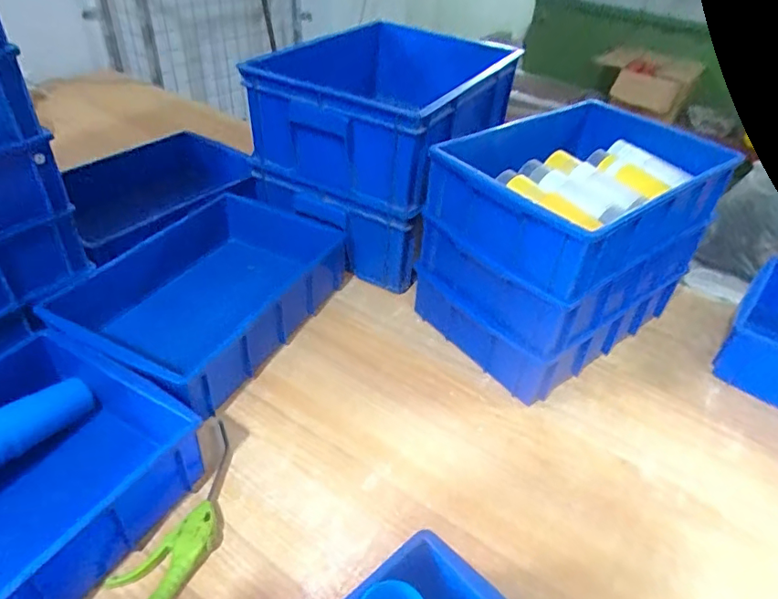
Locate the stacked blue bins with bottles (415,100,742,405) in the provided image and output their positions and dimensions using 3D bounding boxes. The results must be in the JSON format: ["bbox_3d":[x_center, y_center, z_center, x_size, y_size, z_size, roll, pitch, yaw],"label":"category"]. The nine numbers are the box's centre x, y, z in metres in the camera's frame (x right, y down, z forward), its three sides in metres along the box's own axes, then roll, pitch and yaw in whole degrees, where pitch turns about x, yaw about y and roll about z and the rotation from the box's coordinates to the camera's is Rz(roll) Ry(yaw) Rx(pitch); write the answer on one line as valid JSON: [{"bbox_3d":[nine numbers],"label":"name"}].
[{"bbox_3d":[0.268,-0.086,0.820,0.351,0.324,0.290,-21,46,-27],"label":"stacked blue bins with bottles"}]

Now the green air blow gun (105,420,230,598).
[{"bbox_3d":[-0.234,0.260,0.592,0.088,0.021,0.287,15,41,13],"label":"green air blow gun"}]

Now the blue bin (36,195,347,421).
[{"bbox_3d":[-0.289,-0.012,0.854,0.291,0.114,0.422,18,42,17],"label":"blue bin"}]

